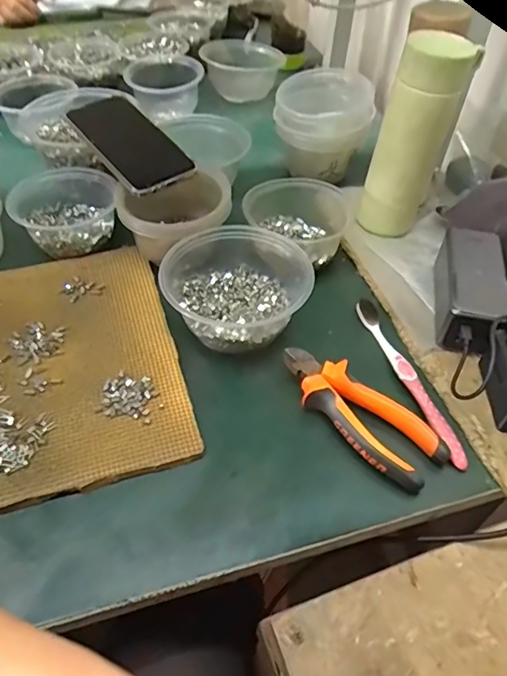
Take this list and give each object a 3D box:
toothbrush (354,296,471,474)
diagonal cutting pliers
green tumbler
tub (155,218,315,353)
[{"bbox_3d":[0.137,0.033,0.453,0.015,0.015,0.182,-11,55,-14],"label":"toothbrush"},{"bbox_3d":[0.084,0.062,0.422,0.151,0.028,0.053,40,59,23],"label":"diagonal cutting pliers"},{"bbox_3d":[0.158,-0.203,0.527,0.077,0.195,0.070,26,55,14],"label":"green tumbler"},{"bbox_3d":[-0.010,-0.058,0.490,0.131,0.061,0.144,3,53,-4],"label":"tub"}]

